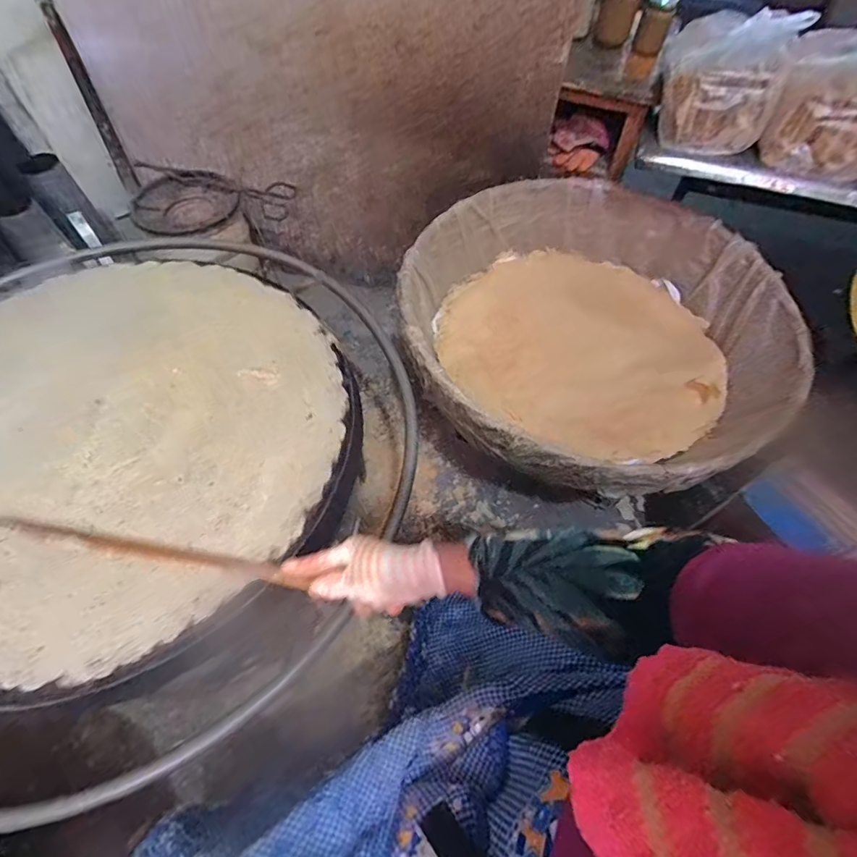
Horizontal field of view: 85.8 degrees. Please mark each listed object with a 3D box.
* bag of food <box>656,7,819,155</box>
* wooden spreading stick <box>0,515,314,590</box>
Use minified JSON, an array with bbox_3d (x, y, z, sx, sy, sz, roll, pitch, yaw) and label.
[{"bbox_3d":[0.601,-0.734,0.949,0.225,0.152,0.354,26,61,12],"label":"bag of food"},{"bbox_3d":[-0.307,0.133,0.512,0.352,0.010,0.017,10,59,5],"label":"wooden spreading stick"}]

